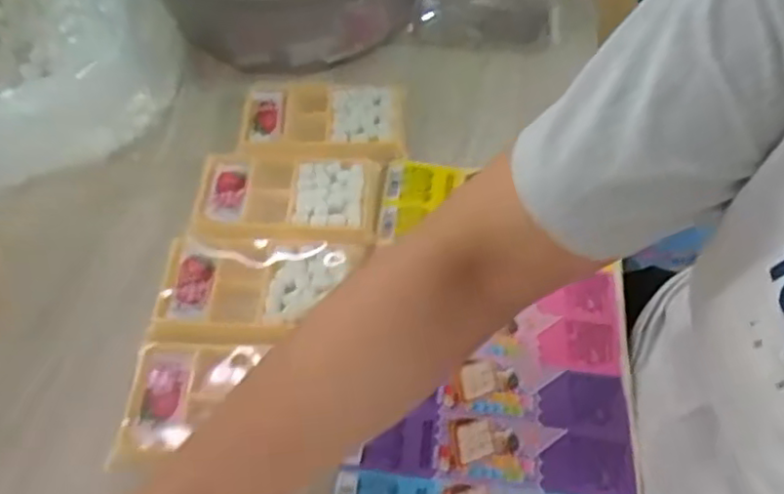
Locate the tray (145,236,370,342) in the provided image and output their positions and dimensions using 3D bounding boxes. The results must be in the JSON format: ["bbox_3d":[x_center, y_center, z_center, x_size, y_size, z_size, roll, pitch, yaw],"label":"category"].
[{"bbox_3d":[-0.089,0.024,0.430,0.137,0.016,0.070,-5,56,-6],"label":"tray"}]

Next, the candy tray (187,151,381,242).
[{"bbox_3d":[-0.077,-0.042,0.473,0.133,0.017,0.083,-1,56,-4],"label":"candy tray"}]

